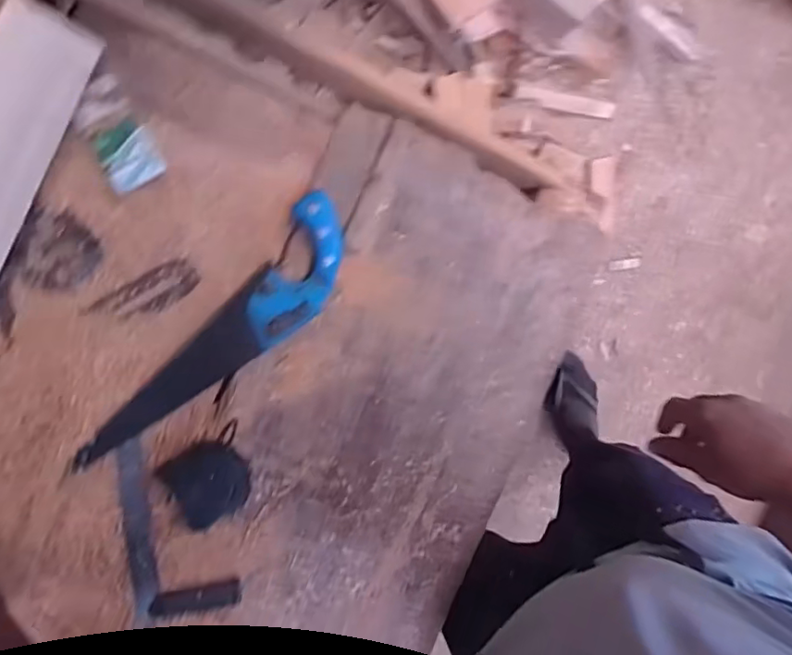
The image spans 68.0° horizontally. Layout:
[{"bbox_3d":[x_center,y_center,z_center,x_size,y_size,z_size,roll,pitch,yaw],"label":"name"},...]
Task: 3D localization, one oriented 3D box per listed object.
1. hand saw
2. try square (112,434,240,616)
[{"bbox_3d":[-0.191,0.028,0.659,0.095,0.048,0.412,41,87,-8],"label":"hand saw"},{"bbox_3d":[-0.252,0.228,0.674,0.113,0.017,0.202,-8,94,-8],"label":"try square"}]

